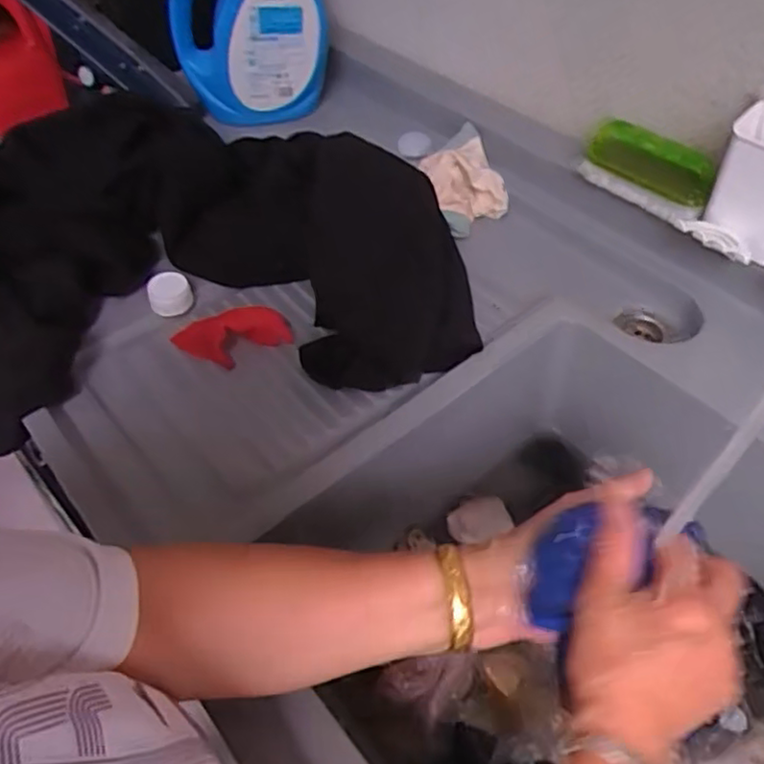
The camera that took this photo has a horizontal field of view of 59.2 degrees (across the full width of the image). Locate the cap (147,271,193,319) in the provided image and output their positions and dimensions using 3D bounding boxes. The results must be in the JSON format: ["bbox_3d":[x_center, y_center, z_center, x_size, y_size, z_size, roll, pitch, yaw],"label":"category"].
[{"bbox_3d":[-0.208,-0.085,0.661,0.041,0.026,0.039,-1,50,2],"label":"cap"}]

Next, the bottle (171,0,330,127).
[{"bbox_3d":[-0.165,-0.460,0.806,0.183,0.269,0.098,-13,51,-8],"label":"bottle"}]

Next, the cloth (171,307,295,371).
[{"bbox_3d":[-0.140,-0.043,0.630,0.107,0.025,0.049,-13,50,-8],"label":"cloth"}]

